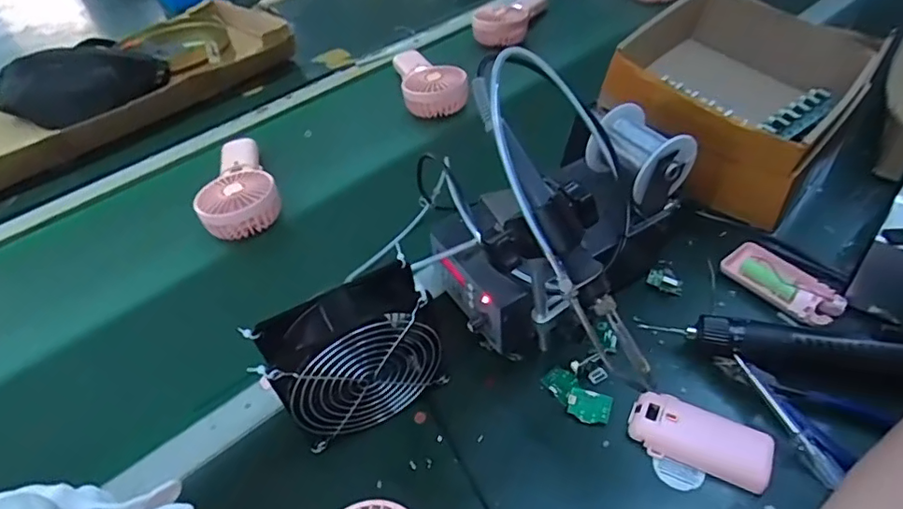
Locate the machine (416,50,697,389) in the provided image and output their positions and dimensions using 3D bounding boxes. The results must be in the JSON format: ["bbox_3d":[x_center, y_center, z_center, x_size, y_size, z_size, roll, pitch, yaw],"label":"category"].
[{"bbox_3d":[0.081,-0.039,0.434,0.182,0.230,0.244,13,47,20],"label":"machine"}]

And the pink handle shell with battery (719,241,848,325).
[{"bbox_3d":[0.295,0.024,0.492,0.049,0.020,0.095,-29,48,-21],"label":"pink handle shell with battery"}]

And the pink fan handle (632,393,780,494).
[{"bbox_3d":[0.180,0.131,0.400,0.094,0.020,0.042,14,48,21],"label":"pink fan handle"}]

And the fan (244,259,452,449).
[{"bbox_3d":[-0.068,0.080,0.414,0.121,0.115,0.057,-27,47,-20],"label":"fan"}]

